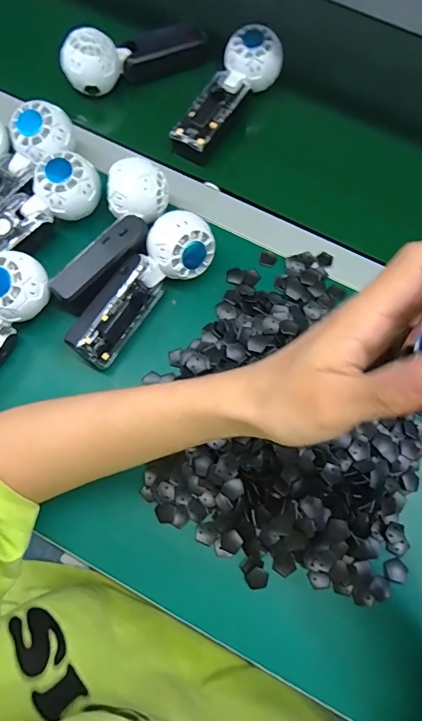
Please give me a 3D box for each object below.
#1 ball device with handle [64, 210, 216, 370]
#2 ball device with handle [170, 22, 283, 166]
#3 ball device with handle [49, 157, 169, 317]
[{"bbox_3d":[-0.067,-0.070,0.412,0.053,0.056,0.163,42,75,11],"label":"ball device with handle"},{"bbox_3d":[0.015,-0.303,0.496,0.055,0.054,0.163,35,74,9],"label":"ball device with handle"},{"bbox_3d":[-0.094,-0.121,0.423,0.059,0.047,0.161,22,72,5],"label":"ball device with handle"}]

